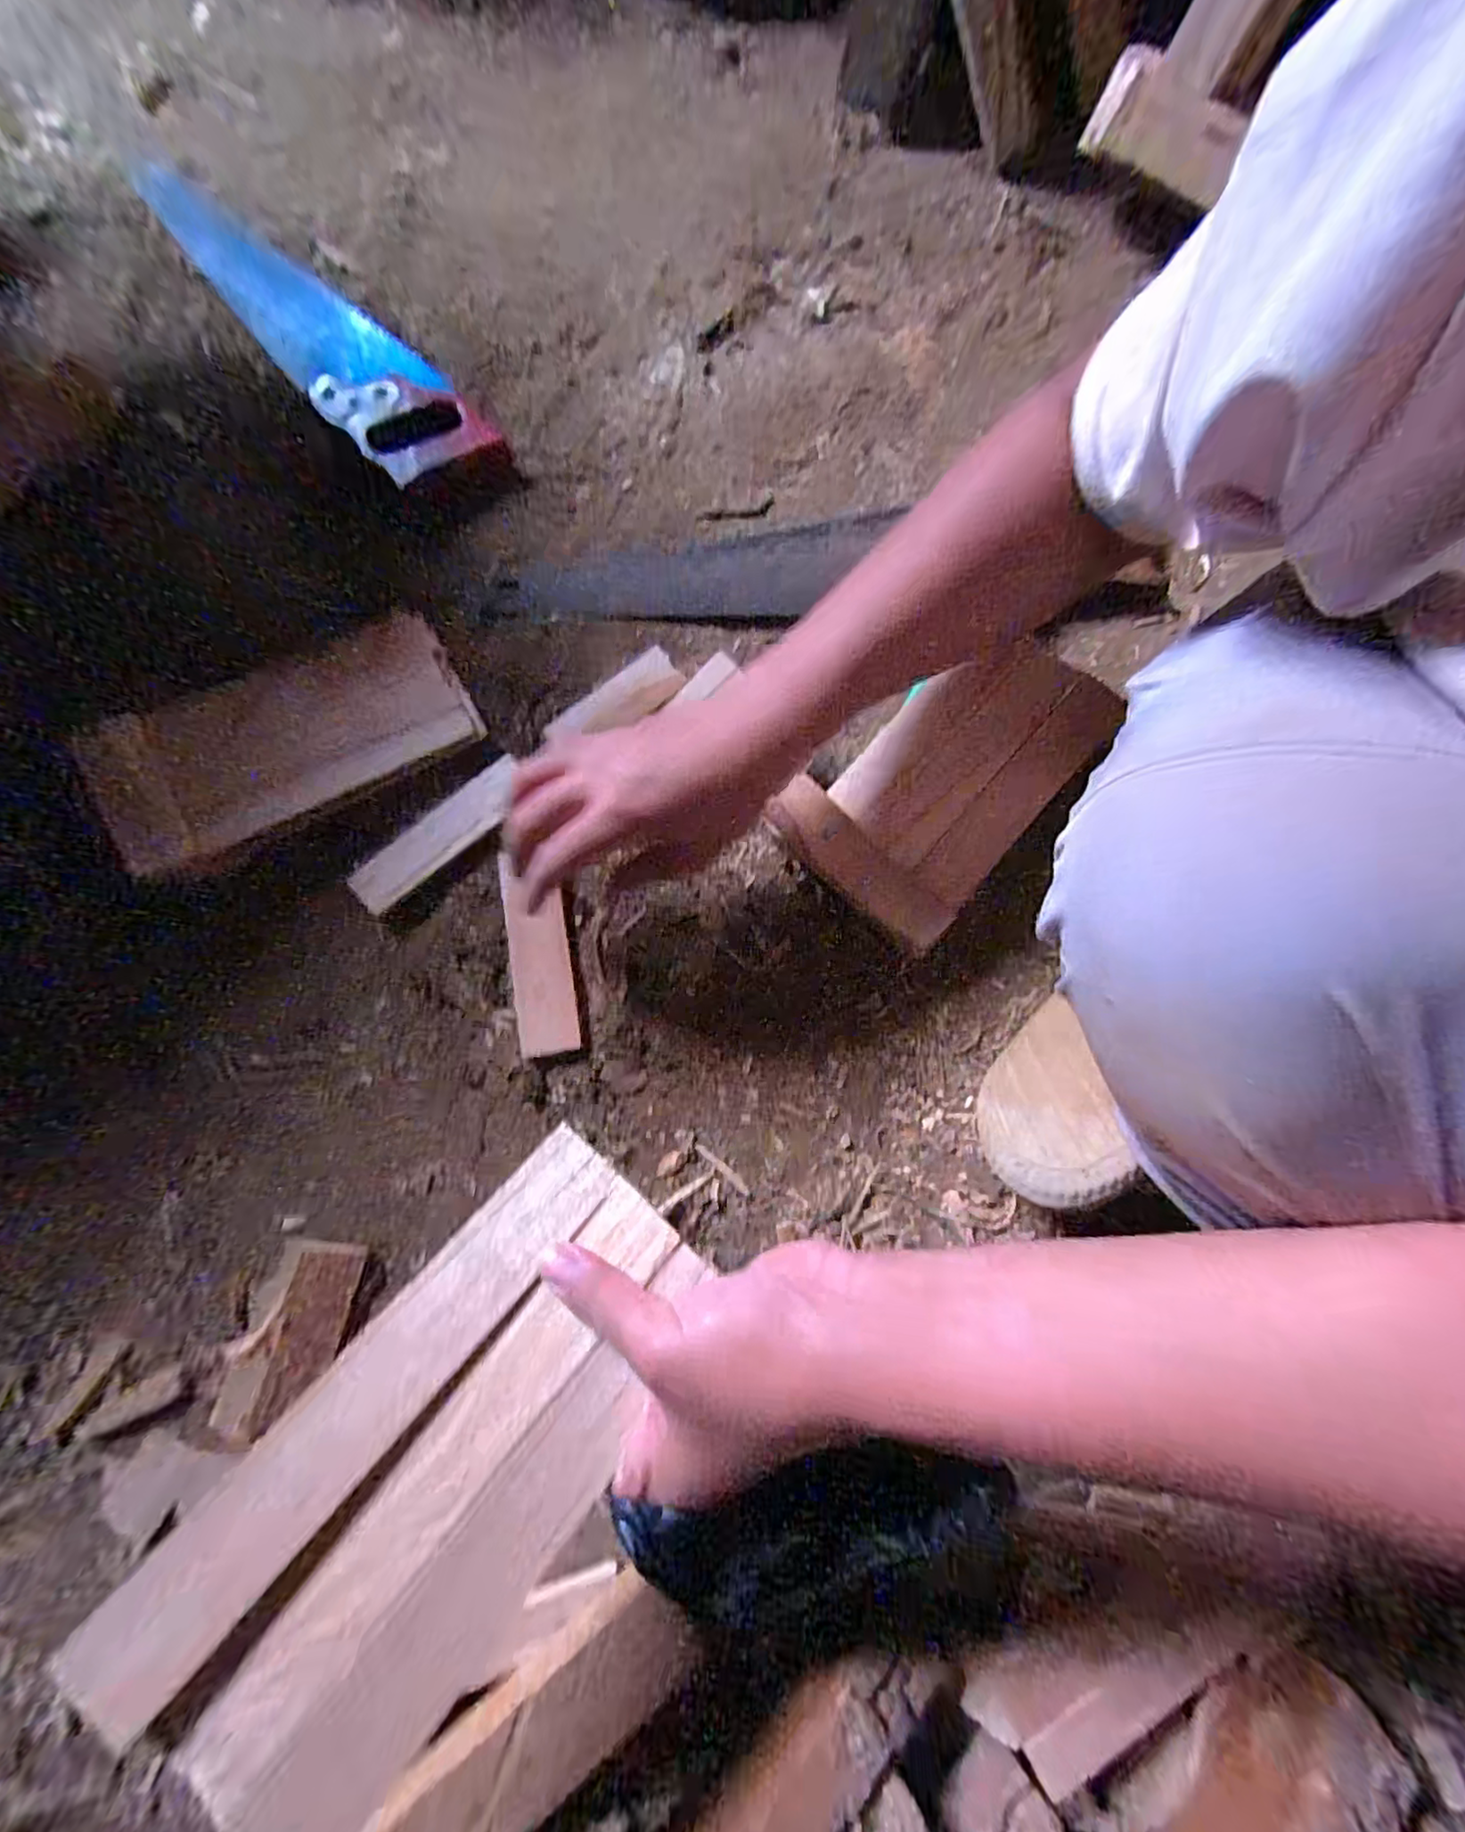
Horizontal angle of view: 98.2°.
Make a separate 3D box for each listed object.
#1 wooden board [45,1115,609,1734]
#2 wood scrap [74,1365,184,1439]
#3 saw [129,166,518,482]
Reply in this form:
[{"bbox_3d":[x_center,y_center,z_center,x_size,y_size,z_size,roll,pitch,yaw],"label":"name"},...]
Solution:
[{"bbox_3d":[-0.134,0.179,0.247,0.037,0.007,0.215,41,65,7],"label":"wooden board"},{"bbox_3d":[-0.348,0.280,0.366,0.061,0.004,0.019,-23,76,-7],"label":"wood scrap"},{"bbox_3d":[-0.361,-0.496,0.516,0.089,0.030,0.449,-44,79,-11],"label":"saw"}]

